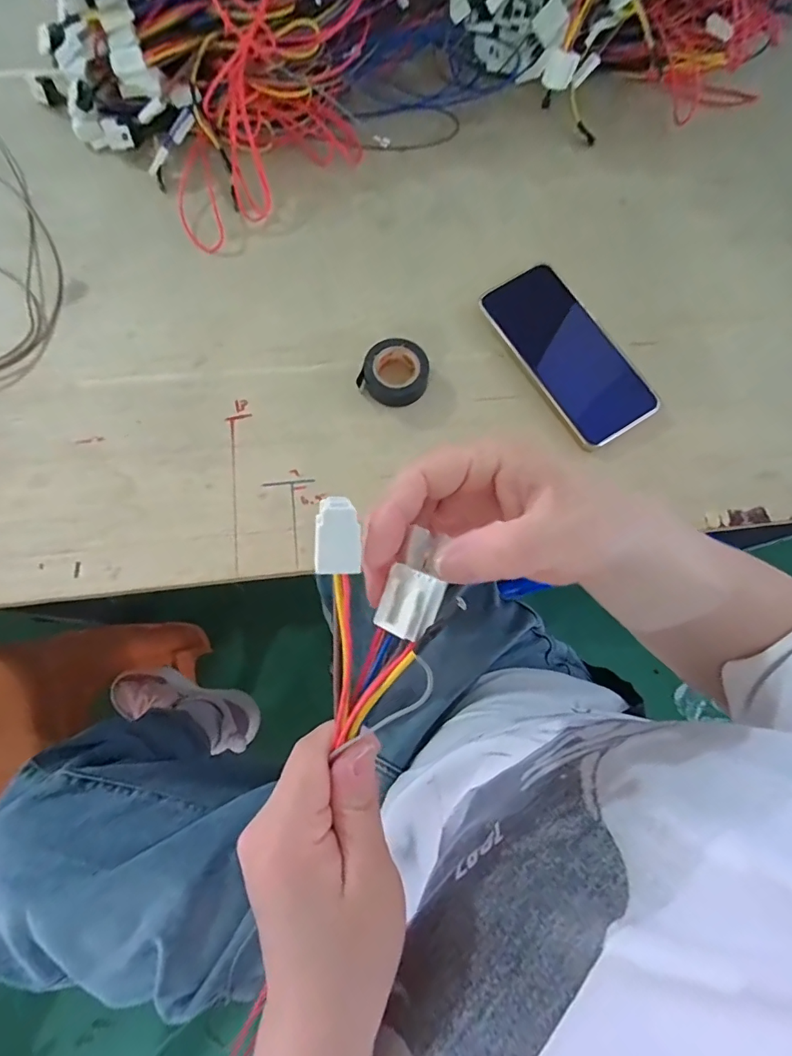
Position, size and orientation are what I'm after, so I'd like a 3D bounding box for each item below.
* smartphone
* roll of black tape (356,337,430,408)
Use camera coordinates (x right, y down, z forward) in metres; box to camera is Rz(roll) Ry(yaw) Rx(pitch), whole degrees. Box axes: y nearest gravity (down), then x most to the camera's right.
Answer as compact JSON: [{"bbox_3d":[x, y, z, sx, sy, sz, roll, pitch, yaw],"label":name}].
[{"bbox_3d":[0.143,-0.147,0.405,0.076,0.007,0.162,-32,79,-8],"label":"smartphone"},{"bbox_3d":[-0.001,-0.124,0.392,0.051,0.020,0.054,0,77,-1],"label":"roll of black tape"}]

